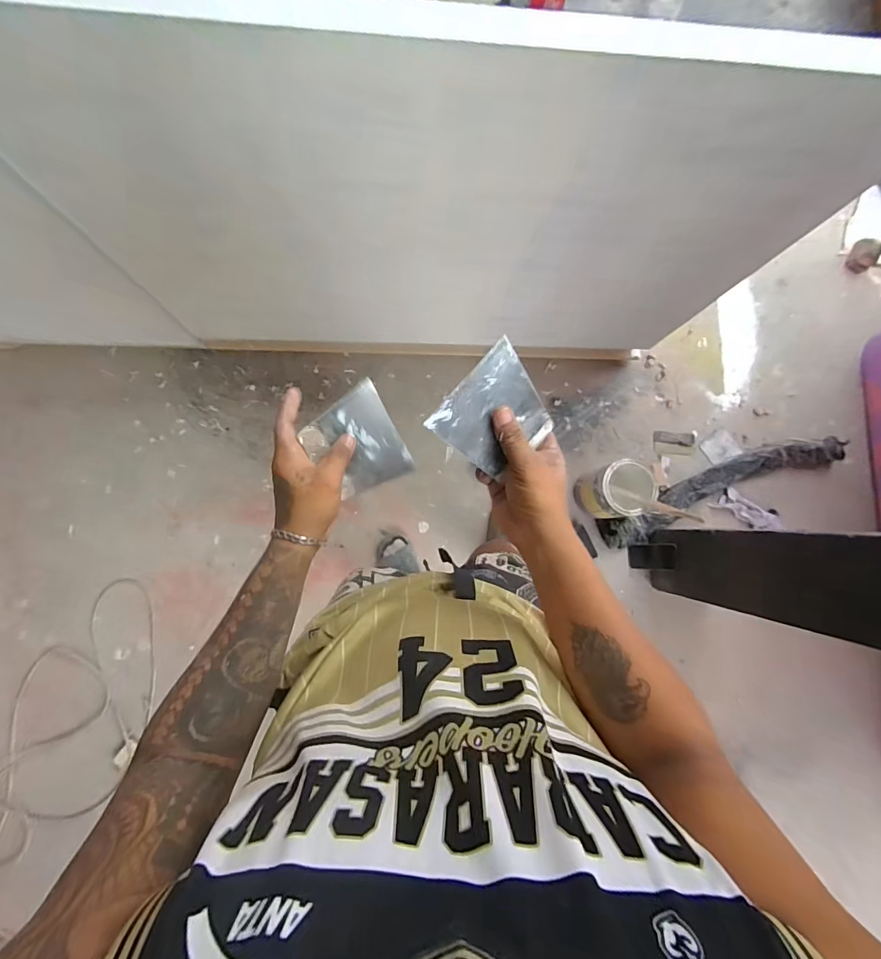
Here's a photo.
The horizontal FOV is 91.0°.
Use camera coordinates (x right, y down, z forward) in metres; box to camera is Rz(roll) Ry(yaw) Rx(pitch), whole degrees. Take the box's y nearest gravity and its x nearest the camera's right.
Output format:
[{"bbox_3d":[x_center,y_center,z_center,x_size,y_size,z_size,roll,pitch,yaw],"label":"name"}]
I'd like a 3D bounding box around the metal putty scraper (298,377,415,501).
[{"bbox_3d":[-0.089,-0.038,0.468,0.094,0.008,0.106,-32,104,-19],"label":"metal putty scraper"}]

